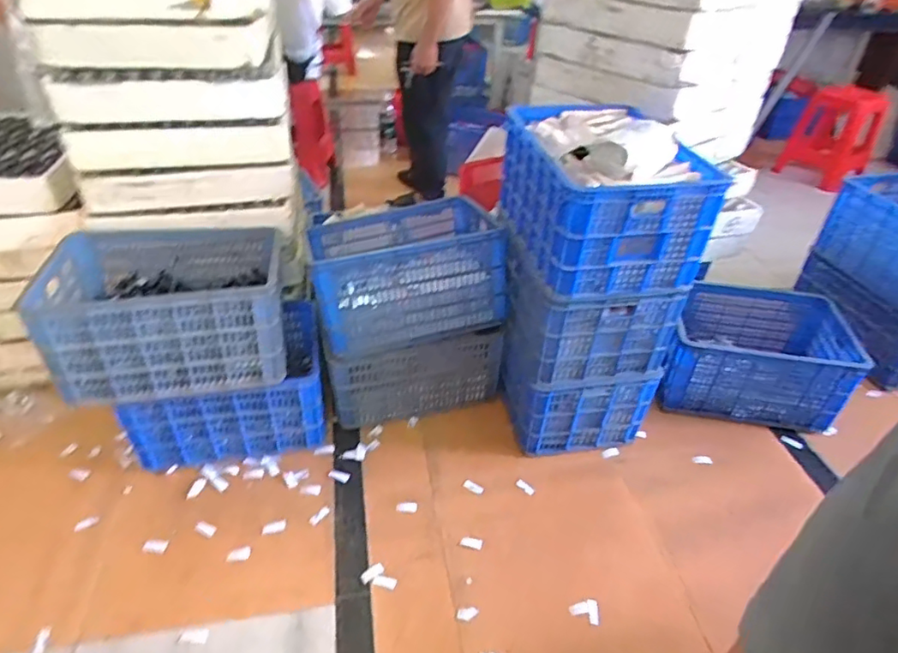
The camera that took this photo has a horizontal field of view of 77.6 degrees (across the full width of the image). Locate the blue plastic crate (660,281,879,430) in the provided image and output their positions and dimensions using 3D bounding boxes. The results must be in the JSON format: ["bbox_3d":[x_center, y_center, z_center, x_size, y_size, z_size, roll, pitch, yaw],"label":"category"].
[{"bbox_3d":[0.888,0.079,1.632,0.531,0.241,0.330,8,37,7],"label":"blue plastic crate"}]

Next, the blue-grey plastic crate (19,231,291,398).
[{"bbox_3d":[-0.633,-0.044,1.286,0.477,0.241,0.326,-8,38,-14],"label":"blue-grey plastic crate"}]

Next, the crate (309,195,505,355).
[{"bbox_3d":[-0.116,-0.159,1.462,0.465,0.251,0.333,-5,38,-11],"label":"crate"}]

